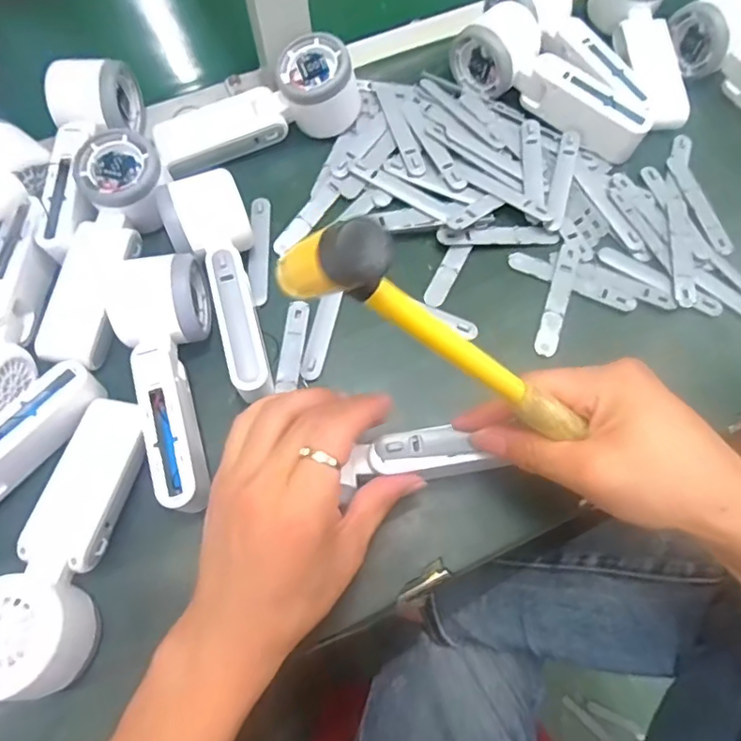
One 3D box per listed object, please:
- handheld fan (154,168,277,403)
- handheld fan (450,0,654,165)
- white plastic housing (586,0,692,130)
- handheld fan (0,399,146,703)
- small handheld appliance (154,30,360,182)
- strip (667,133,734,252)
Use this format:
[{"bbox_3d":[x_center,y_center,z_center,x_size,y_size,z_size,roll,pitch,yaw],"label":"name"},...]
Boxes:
[{"bbox_3d":[-0.094,-0.054,0.375,0.052,0.051,0.165,-19,69,-8],"label":"handheld fan"},{"bbox_3d":[0.146,-0.233,0.447,0.169,0.046,0.059,38,72,14],"label":"handheld fan"},{"bbox_3d":[0.235,-0.280,0.468,0.052,0.057,0.169,-6,67,-3],"label":"white plastic housing"},{"bbox_3d":[-0.178,0.097,0.324,0.059,0.042,0.171,5,54,2],"label":"handheld fan"},{"bbox_3d":[-0.089,-0.209,0.437,0.164,0.059,0.049,-20,69,-9],"label":"small handheld appliance"},{"bbox_3d":[0.258,-0.142,0.440,0.025,0.006,0.115,-7,67,-3],"label":"strip"}]

